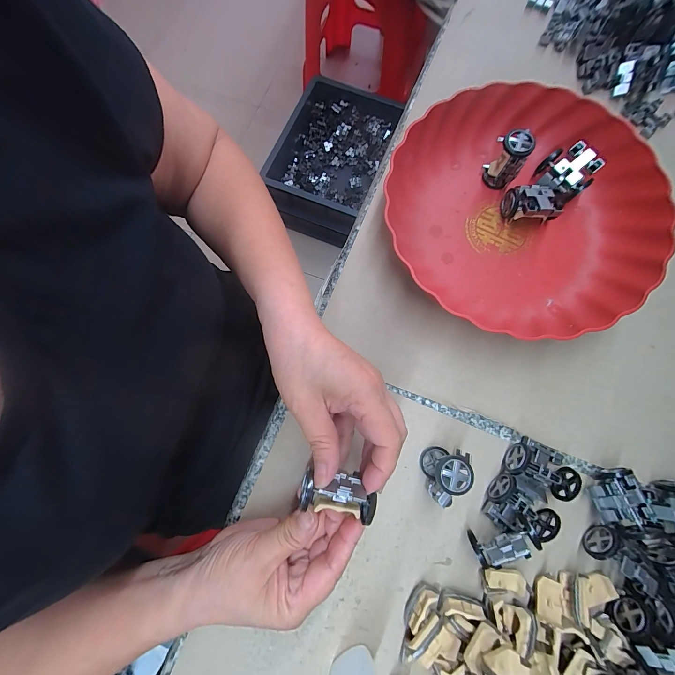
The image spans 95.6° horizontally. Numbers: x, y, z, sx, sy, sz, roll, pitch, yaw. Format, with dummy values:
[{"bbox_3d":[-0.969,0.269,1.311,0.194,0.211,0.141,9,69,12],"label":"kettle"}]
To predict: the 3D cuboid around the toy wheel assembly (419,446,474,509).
[{"bbox_3d":[0.088,0.111,0.249,0.027,0.050,0.039,-8,78,0],"label":"toy wheel assembly"}]

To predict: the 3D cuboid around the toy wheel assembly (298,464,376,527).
[{"bbox_3d":[0.001,0.103,0.201,0.050,0.026,0.031,11,79,4],"label":"toy wheel assembly"}]

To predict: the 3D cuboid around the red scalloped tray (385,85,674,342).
[{"bbox_3d":[0.173,-0.118,0.295,0.242,0.046,0.245,-5,78,0],"label":"red scalloped tray"}]

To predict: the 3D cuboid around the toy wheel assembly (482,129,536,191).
[{"bbox_3d":[0.168,-0.175,0.303,0.028,0.053,0.023,12,79,4],"label":"toy wheel assembly"}]

